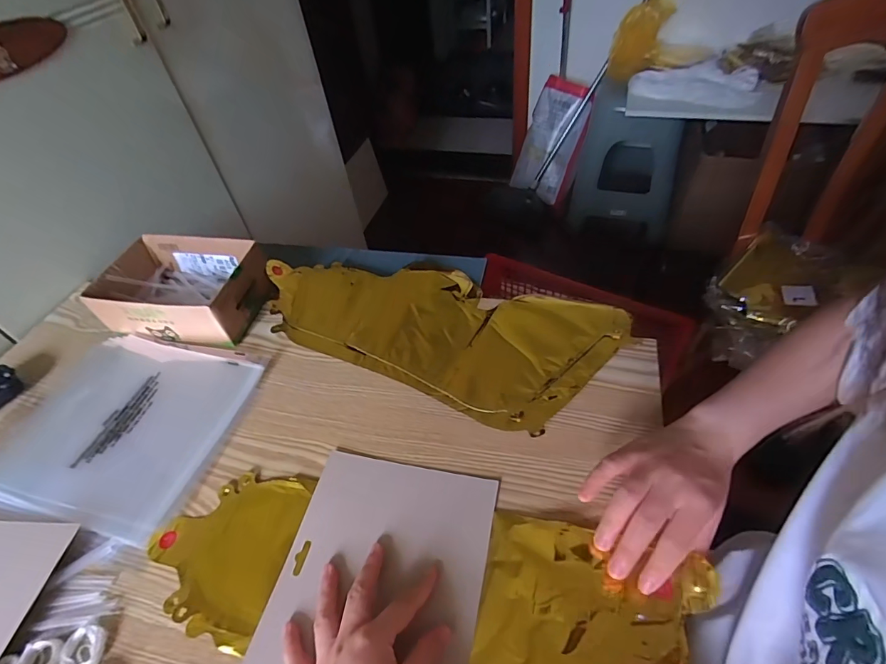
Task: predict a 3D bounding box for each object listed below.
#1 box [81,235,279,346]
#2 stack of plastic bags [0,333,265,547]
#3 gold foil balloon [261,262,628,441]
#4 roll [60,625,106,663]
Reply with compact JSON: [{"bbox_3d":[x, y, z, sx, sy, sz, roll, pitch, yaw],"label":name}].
[{"bbox_3d":[-0.325,-0.055,0.573,0.194,0.066,0.129,7,50,12],"label":"box"},{"bbox_3d":[-0.353,0.092,0.485,0.250,0.009,0.210,9,50,13],"label":"stack of plastic bags"},{"bbox_3d":[-0.020,-0.022,0.545,0.419,0.009,0.195,20,54,22],"label":"gold foil balloon"},{"bbox_3d":[-0.275,0.242,0.342,0.033,0.005,0.031,-3,48,3],"label":"roll"}]

